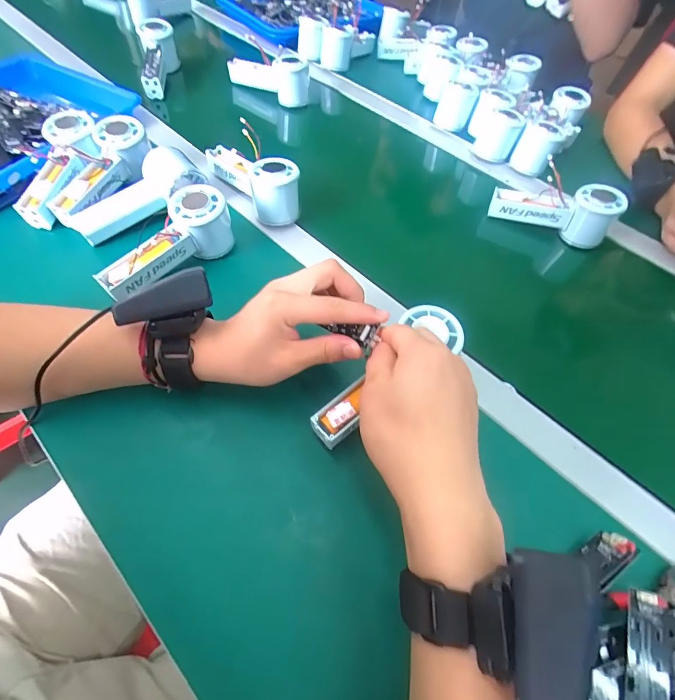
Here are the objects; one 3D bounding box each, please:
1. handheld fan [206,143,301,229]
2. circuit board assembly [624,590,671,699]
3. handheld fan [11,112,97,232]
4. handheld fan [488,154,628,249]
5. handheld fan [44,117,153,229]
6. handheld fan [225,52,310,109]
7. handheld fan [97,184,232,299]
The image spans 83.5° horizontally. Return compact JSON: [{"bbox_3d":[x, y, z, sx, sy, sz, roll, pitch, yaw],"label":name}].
[{"bbox_3d":[-0.104,-0.218,0.471,0.059,0.056,0.154,-34,62,-19],"label":"handheld fan"},{"bbox_3d":[0.197,0.207,0.240,0.024,0.008,0.092,15,69,10],"label":"circuit board assembly"},{"bbox_3d":[-0.327,-0.215,0.440,0.059,0.034,0.149,8,72,5],"label":"handheld fan"},{"bbox_3d":[0.285,-0.196,0.499,0.145,0.066,0.064,22,59,11],"label":"handheld fan"},{"bbox_3d":[-0.280,-0.209,0.454,0.055,0.056,0.151,20,69,14],"label":"handheld fan"},{"bbox_3d":[-0.111,-0.468,0.641,0.153,0.069,0.049,28,61,15],"label":"handheld fan"},{"bbox_3d":[-0.180,-0.112,0.393,0.148,0.053,0.056,-38,66,-23],"label":"handheld fan"}]

